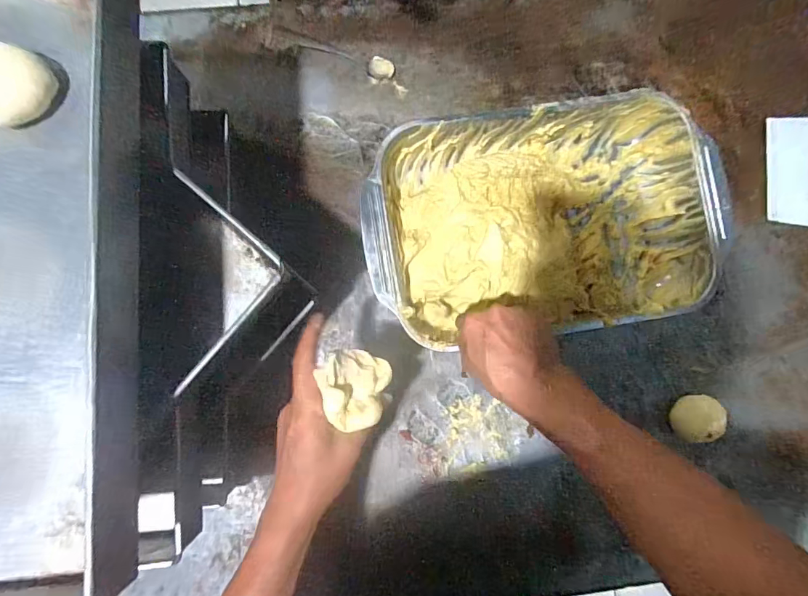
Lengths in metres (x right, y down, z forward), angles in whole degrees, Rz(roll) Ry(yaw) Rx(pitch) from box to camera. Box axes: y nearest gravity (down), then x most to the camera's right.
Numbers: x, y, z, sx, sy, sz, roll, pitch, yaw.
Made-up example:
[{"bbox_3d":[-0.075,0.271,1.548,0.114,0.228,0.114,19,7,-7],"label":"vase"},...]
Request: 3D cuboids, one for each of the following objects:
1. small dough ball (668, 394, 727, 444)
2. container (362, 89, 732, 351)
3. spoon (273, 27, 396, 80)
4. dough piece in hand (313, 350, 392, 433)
[{"bbox_3d":[0.380,0.156,0.571,0.062,0.041,0.059,0,85,-2],"label":"small dough ball"},{"bbox_3d":[0.166,-0.094,0.543,0.417,0.072,0.266,-9,88,-4],"label":"container"},{"bbox_3d":[-0.093,-0.324,0.582,0.168,0.012,0.027,17,84,-1],"label":"spoon"},{"bbox_3d":[-0.044,0.080,0.395,0.058,0.043,0.066,17,86,-2],"label":"dough piece in hand"}]

